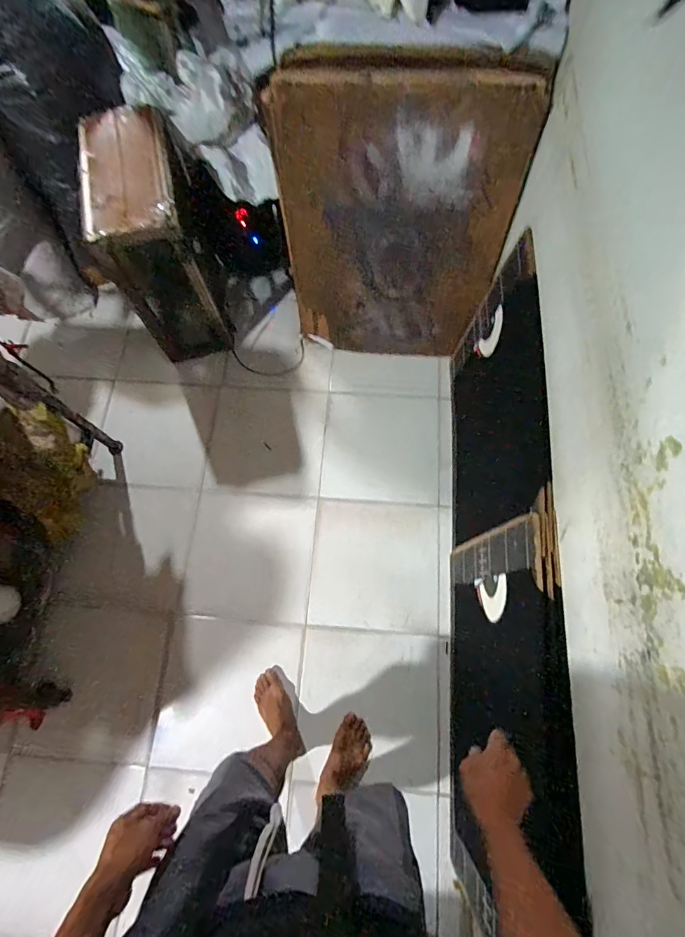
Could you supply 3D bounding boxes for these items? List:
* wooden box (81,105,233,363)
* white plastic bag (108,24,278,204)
[{"bbox_3d":[-0.580,-0.704,1.375,0.255,0.524,0.444,-10,71,-3],"label":"wooden box"},{"bbox_3d":[-0.413,-1.078,1.347,0.484,0.268,0.270,28,74,9],"label":"white plastic bag"}]

